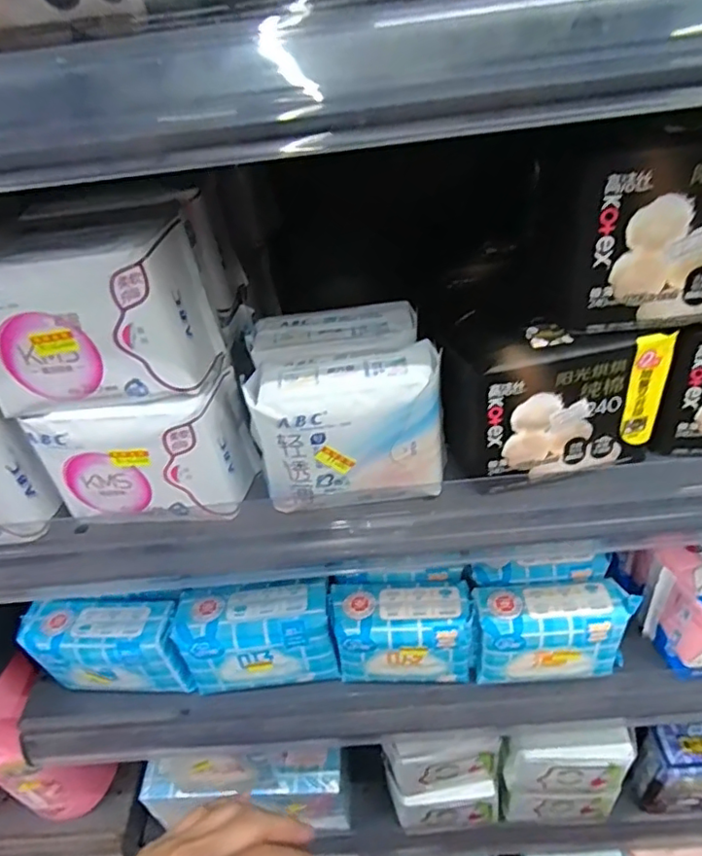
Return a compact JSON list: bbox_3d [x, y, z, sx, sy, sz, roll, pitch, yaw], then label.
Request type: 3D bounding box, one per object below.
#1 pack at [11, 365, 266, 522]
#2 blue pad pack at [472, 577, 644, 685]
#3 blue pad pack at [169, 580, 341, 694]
[{"bbox_3d":[-0.119,0.009,0.344,0.110,0.084,0.047,-4,40,5],"label":"pack"},{"bbox_3d":[0.162,0.166,0.468,0.119,0.077,0.045,-3,40,5],"label":"blue pad pack"},{"bbox_3d":[-0.078,0.177,0.498,0.125,0.079,0.053,-7,39,1],"label":"blue pad pack"}]

